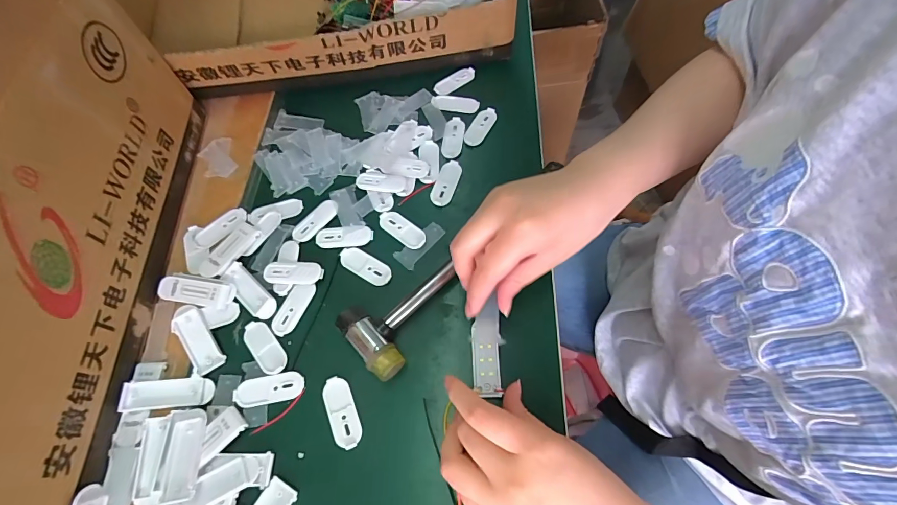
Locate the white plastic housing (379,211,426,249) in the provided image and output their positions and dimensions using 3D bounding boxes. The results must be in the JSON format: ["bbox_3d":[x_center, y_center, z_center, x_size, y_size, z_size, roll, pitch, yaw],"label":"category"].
[{"bbox_3d":[-0.042,-0.020,0.346,0.050,0.004,0.018,36,69,17],"label":"white plastic housing"}]

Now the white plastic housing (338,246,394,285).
[{"bbox_3d":[-0.071,0.011,0.333,0.051,0.004,0.019,29,68,14],"label":"white plastic housing"}]

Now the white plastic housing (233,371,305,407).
[{"bbox_3d":[-0.133,0.102,0.292,0.049,0.004,0.020,-11,64,-4],"label":"white plastic housing"}]

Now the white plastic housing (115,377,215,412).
[{"bbox_3d":[-0.207,0.104,0.289,0.059,0.007,0.020,0,63,-15],"label":"white plastic housing"}]

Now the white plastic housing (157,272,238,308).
[{"bbox_3d":[-0.208,0.031,0.322,0.059,0.009,0.023,9,64,6],"label":"white plastic housing"}]

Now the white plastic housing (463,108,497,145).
[{"bbox_3d":[0.032,-0.128,0.396,0.021,0.004,0.049,26,67,13],"label":"white plastic housing"}]

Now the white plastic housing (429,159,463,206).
[{"bbox_3d":[-0.002,-0.066,0.367,0.021,0.004,0.050,17,65,9],"label":"white plastic housing"}]

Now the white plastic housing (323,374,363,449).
[{"bbox_3d":[-0.078,0.115,0.283,0.021,0.004,0.050,-22,65,-10],"label":"white plastic housing"}]

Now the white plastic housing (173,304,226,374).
[{"bbox_3d":[-0.198,0.068,0.308,0.022,0.005,0.056,-33,80,-14],"label":"white plastic housing"}]

